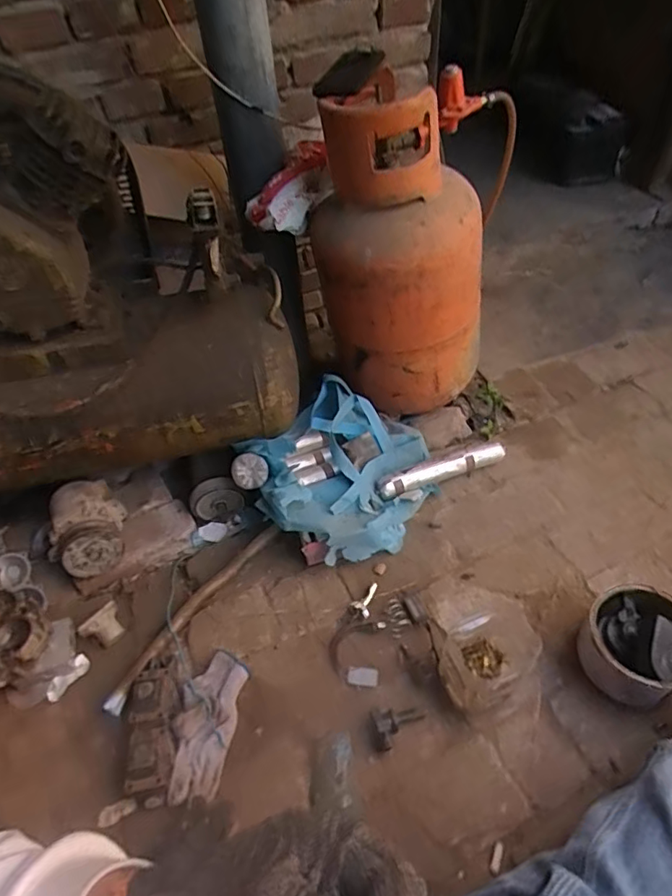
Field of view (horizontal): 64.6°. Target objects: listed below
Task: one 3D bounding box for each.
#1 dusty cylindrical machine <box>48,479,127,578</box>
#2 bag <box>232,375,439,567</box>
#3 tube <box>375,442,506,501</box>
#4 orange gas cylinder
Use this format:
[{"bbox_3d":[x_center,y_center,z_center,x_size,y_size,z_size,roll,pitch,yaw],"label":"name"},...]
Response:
[{"bbox_3d":[-0.467,0.151,0.996,0.137,0.110,0.167,-27,50,-18],"label":"dusty cylindrical machine"},{"bbox_3d":[0.017,0.030,1.016,0.308,0.207,0.353,31,57,30],"label":"bag"},{"bbox_3d":[0.210,0.045,1.063,0.276,0.043,0.053,-20,48,-11],"label":"tube"},{"bbox_3d":[0.113,-0.332,0.990,0.251,0.546,0.241,-3,47,4],"label":"orange gas cylinder"}]

